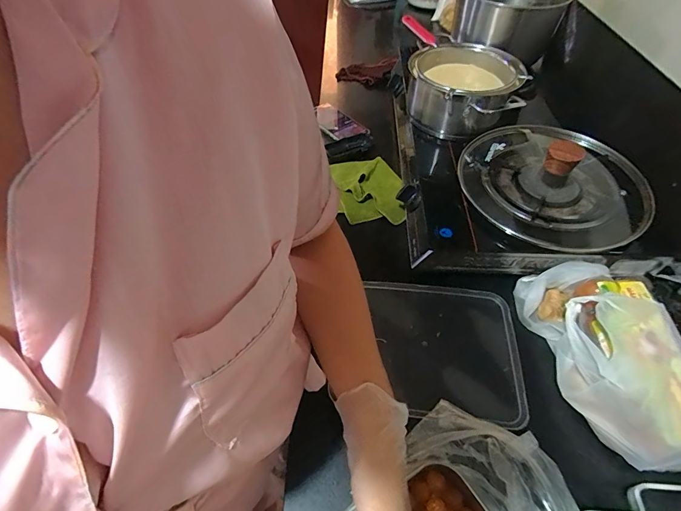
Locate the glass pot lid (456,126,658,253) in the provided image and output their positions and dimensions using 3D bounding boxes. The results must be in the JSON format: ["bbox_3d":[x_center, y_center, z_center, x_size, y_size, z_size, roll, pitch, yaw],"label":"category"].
[{"bbox_3d":[0.327,-0.130,0.563,0.270,0.092,0.261,0,54,-1],"label":"glass pot lid"}]

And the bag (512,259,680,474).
[{"bbox_3d":[0.347,0.123,0.460,0.141,0.077,0.268,-5,51,-4],"label":"bag"}]

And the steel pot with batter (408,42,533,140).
[{"bbox_3d":[0.227,-0.307,0.680,0.192,0.096,0.192,0,51,0],"label":"steel pot with batter"}]

